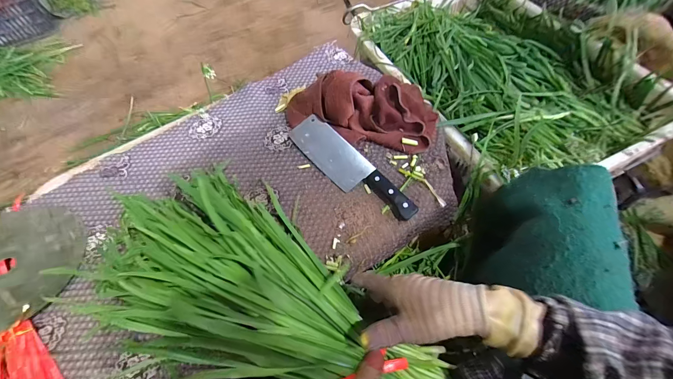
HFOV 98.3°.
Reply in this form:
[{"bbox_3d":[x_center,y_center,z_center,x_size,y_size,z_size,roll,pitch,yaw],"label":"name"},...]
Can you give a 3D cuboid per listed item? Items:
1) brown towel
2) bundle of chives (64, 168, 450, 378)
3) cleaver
[{"bbox_3d":[0.040,-0.147,0.521,0.275,0.110,0.135,7,61,8],"label":"brown towel"},{"bbox_3d":[-0.069,0.127,0.343,0.426,0.111,0.225,27,61,14],"label":"bundle of chives"},{"bbox_3d":[0.019,-0.037,0.499,0.066,0.012,0.262,-43,66,-2],"label":"cleaver"}]

